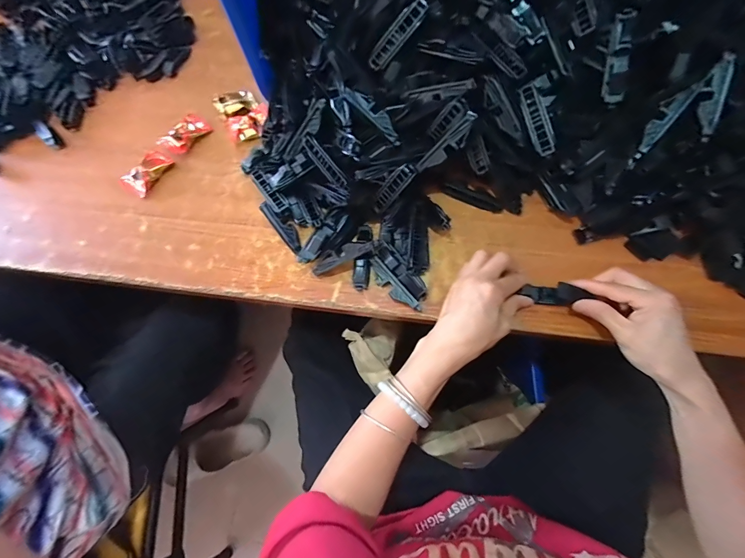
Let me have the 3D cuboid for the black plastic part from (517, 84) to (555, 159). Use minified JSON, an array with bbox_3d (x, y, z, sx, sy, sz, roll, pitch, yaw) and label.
[{"bbox_3d":[0.172,-0.167,0.353,0.016,0.011,0.077,-16,87,-3],"label":"black plastic part"}]

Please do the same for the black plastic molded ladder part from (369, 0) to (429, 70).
[{"bbox_3d":[0.026,-0.254,0.352,0.074,0.011,0.020,-42,74,22],"label":"black plastic molded ladder part"}]

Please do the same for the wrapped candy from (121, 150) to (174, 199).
[{"bbox_3d":[-0.295,-0.140,0.440,0.039,0.020,0.065,27,76,10],"label":"wrapped candy"}]

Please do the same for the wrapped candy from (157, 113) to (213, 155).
[{"bbox_3d":[-0.253,-0.196,0.455,0.040,0.022,0.062,40,79,12],"label":"wrapped candy"}]

